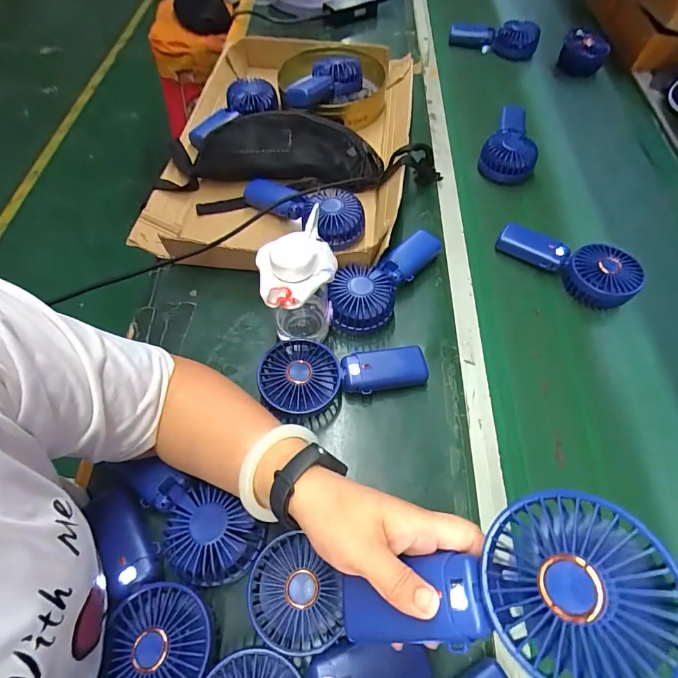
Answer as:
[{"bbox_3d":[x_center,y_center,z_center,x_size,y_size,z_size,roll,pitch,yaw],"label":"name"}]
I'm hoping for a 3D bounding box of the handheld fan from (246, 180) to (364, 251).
[{"bbox_3d":[-0.052,-0.191,0.572,0.190,0.047,0.075,30,63,15],"label":"handheld fan"}]

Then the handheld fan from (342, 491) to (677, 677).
[{"bbox_3d":[0.080,0.144,0.223,0.182,0.044,0.082,-25,55,25],"label":"handheld fan"}]

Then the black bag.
[{"bbox_3d":[-0.076,-0.276,0.595,0.282,0.088,0.062,3,60,0],"label":"black bag"}]

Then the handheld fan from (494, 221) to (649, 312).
[{"bbox_3d":[0.316,-0.110,0.553,0.180,0.045,0.080,40,66,19],"label":"handheld fan"}]

